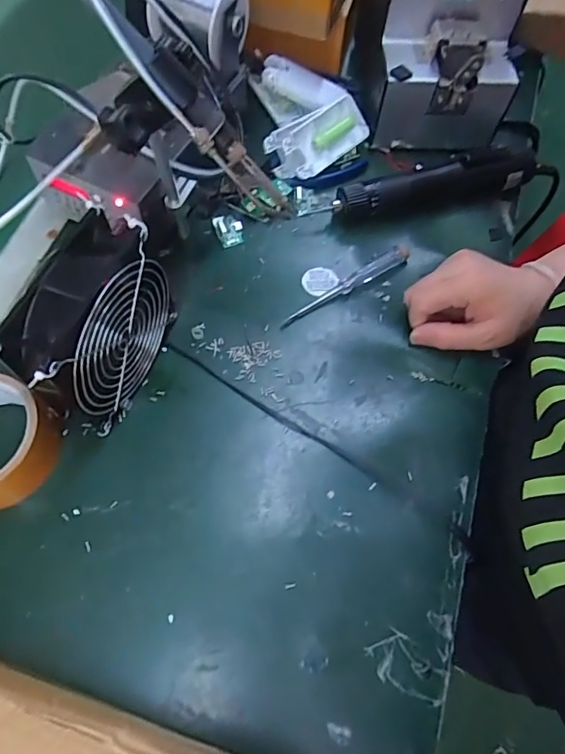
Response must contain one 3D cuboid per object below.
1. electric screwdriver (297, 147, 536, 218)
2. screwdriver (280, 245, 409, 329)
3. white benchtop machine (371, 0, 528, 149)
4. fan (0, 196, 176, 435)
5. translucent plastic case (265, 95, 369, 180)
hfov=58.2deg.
[{"bbox_3d":[0.135,-0.187,0.495,0.233,0.042,0.046,-10,66,-8],"label":"electric screwdriver"},{"bbox_3d":[0.058,-0.081,0.454,0.139,0.010,0.015,-32,71,-17],"label":"screwdriver"},{"bbox_3d":[0.157,-0.346,0.505,0.129,0.148,0.174,2,65,-3],"label":"white benchtop machine"},{"bbox_3d":[-0.129,-0.036,0.363,0.055,0.120,0.128,22,66,7],"label":"fan"},{"bbox_3d":[0.036,-0.235,0.504,0.103,0.017,0.052,-33,103,-12],"label":"translucent plastic case"}]

